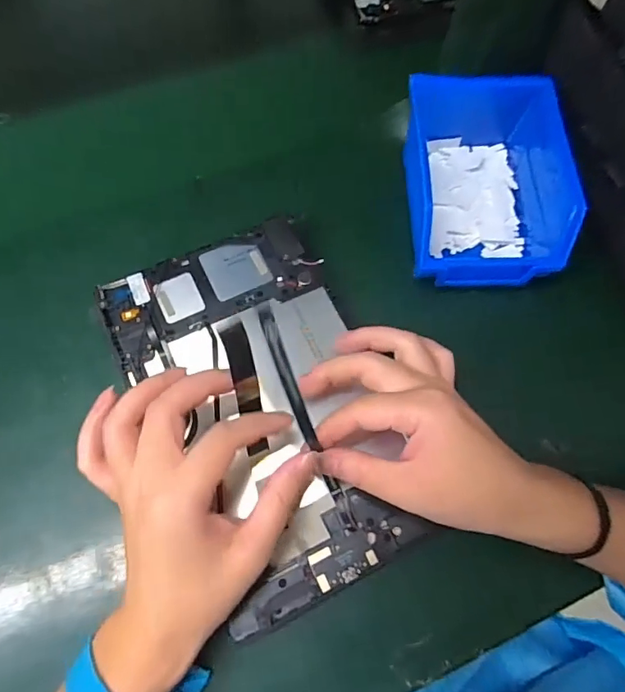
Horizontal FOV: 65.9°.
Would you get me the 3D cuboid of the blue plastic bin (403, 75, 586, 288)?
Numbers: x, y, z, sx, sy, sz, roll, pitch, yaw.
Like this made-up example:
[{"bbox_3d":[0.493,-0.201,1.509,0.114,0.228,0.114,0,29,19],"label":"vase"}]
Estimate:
[{"bbox_3d":[0.125,-0.130,0.365,0.109,0.070,0.172,4,71,0],"label":"blue plastic bin"}]

